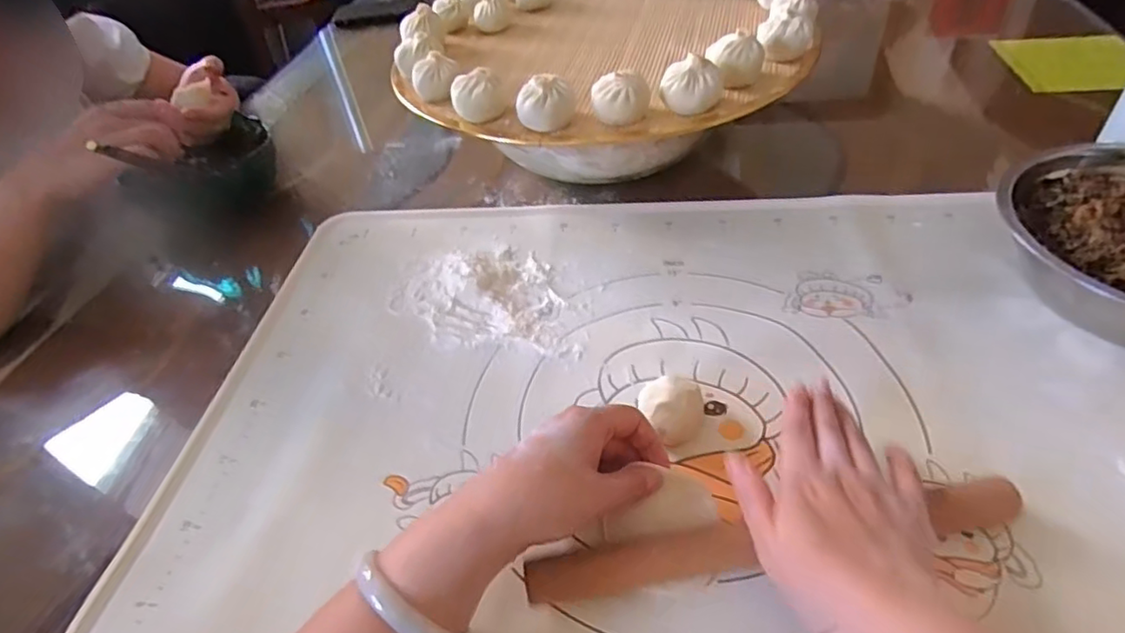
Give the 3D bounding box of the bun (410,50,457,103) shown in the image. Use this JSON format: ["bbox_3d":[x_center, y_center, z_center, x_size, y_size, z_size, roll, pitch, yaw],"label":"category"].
[{"bbox_3d":[-0.108,-0.203,0.526,0.038,0.033,0.033,-16,45,-9],"label":"bun"}]

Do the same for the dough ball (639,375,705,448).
[{"bbox_3d":[0.073,0.063,0.411,0.042,0.030,0.045,-3,45,3],"label":"dough ball"}]

